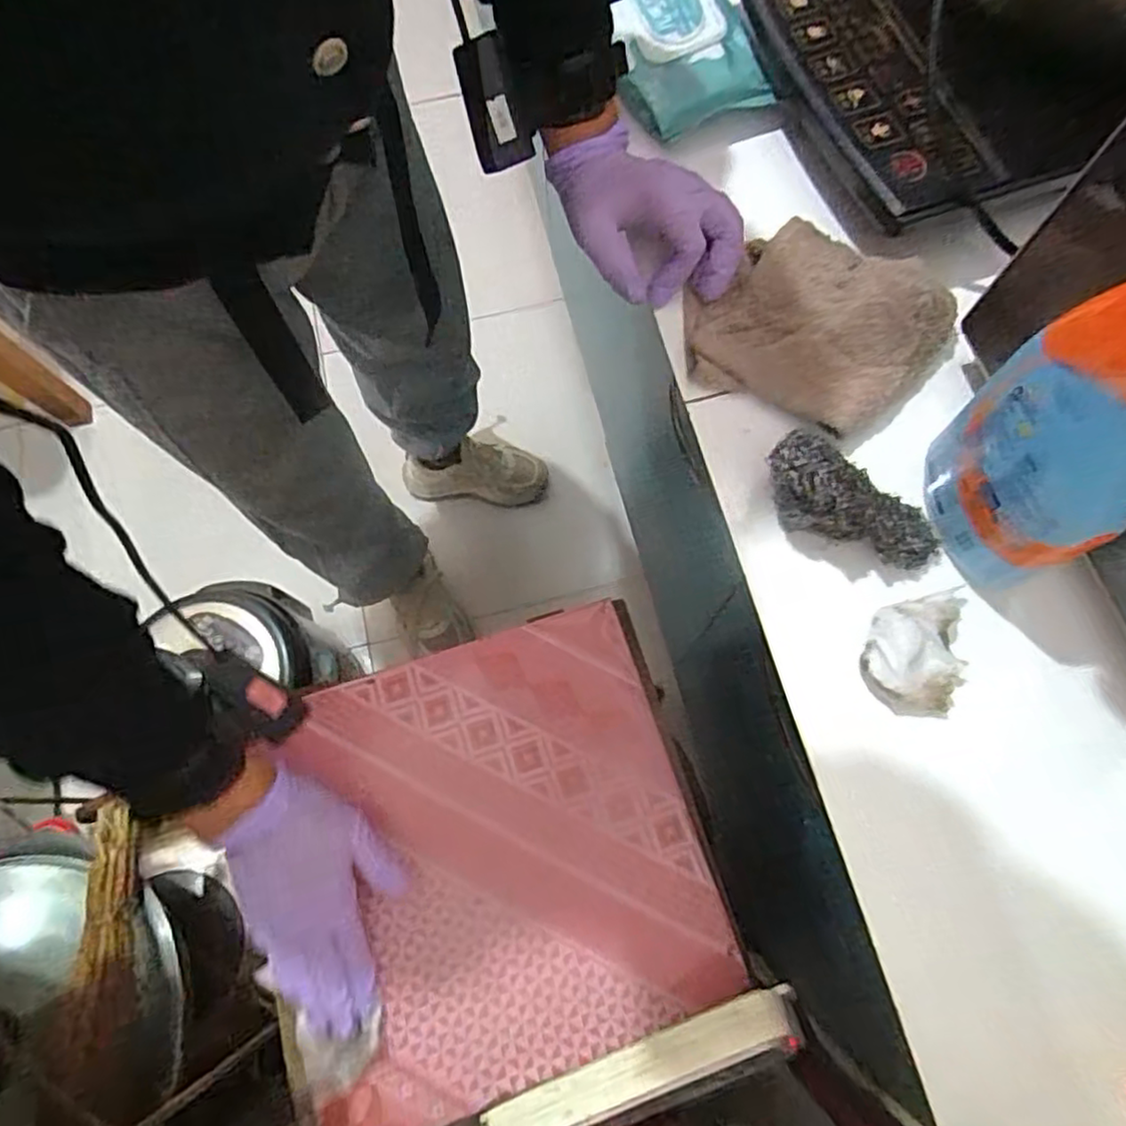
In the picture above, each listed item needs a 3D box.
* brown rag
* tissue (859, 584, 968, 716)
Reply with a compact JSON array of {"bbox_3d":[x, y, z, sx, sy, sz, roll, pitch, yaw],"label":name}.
[{"bbox_3d":[0.166,-0.151,0.436,0.143,0.040,0.136,37,78,12],"label":"brown rag"},{"bbox_3d":[0.196,0.050,0.379,0.052,0.035,0.068,1,73,2],"label":"tissue"}]

